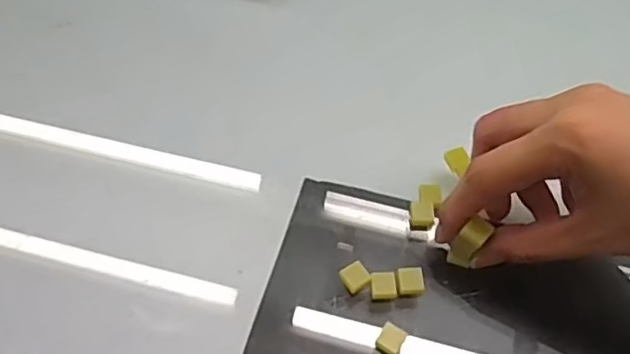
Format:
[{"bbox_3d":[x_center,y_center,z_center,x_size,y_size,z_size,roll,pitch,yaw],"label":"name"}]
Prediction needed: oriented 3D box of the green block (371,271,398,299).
[{"bbox_3d":[0.030,0.047,0.274,0.011,0.004,0.011,-2,56,-3],"label":"green block"}]

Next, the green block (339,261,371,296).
[{"bbox_3d":[0.018,0.044,0.276,0.011,0.007,0.011,-24,60,-16],"label":"green block"}]

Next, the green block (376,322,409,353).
[{"bbox_3d":[0.032,0.068,0.260,0.010,0.005,0.013,25,59,15],"label":"green block"}]

